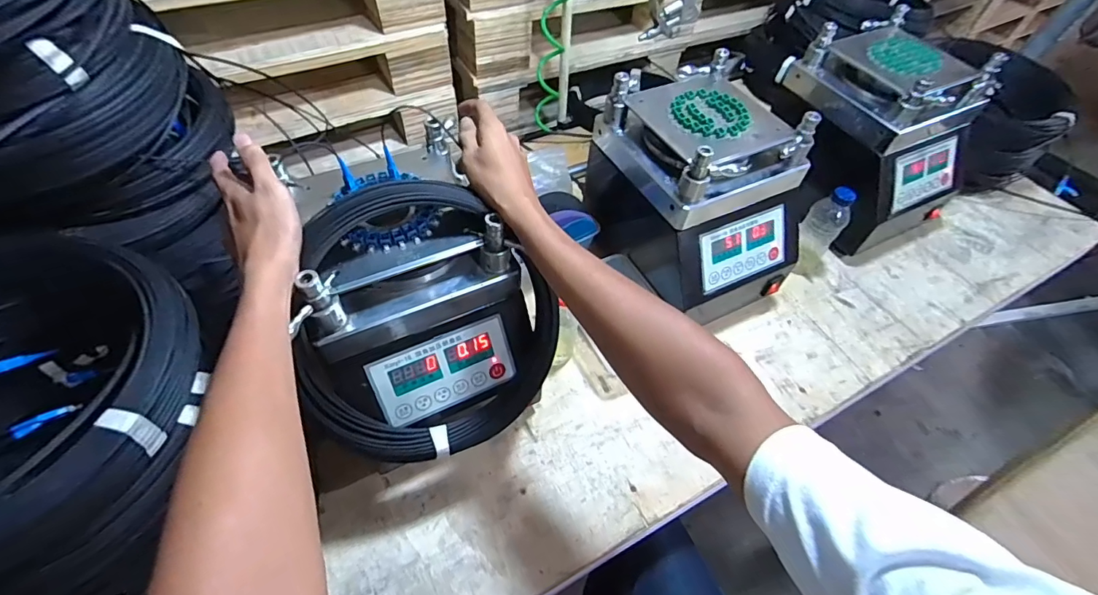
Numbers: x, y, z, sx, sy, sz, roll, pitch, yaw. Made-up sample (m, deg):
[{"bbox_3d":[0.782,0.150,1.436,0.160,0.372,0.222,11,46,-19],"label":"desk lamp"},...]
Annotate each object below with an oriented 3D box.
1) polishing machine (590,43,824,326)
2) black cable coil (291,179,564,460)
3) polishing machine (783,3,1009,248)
[{"bbox_3d":[0.216,-0.150,0.708,0.215,0.266,0.274,-20,58,-16],"label":"polishing machine"},{"bbox_3d":[-0.121,0.036,0.476,0.246,0.290,0.043,-38,23,-10],"label":"black cable coil"},{"bbox_3d":[0.580,-0.289,0.838,0.263,0.273,0.264,-20,58,-16],"label":"polishing machine"}]

